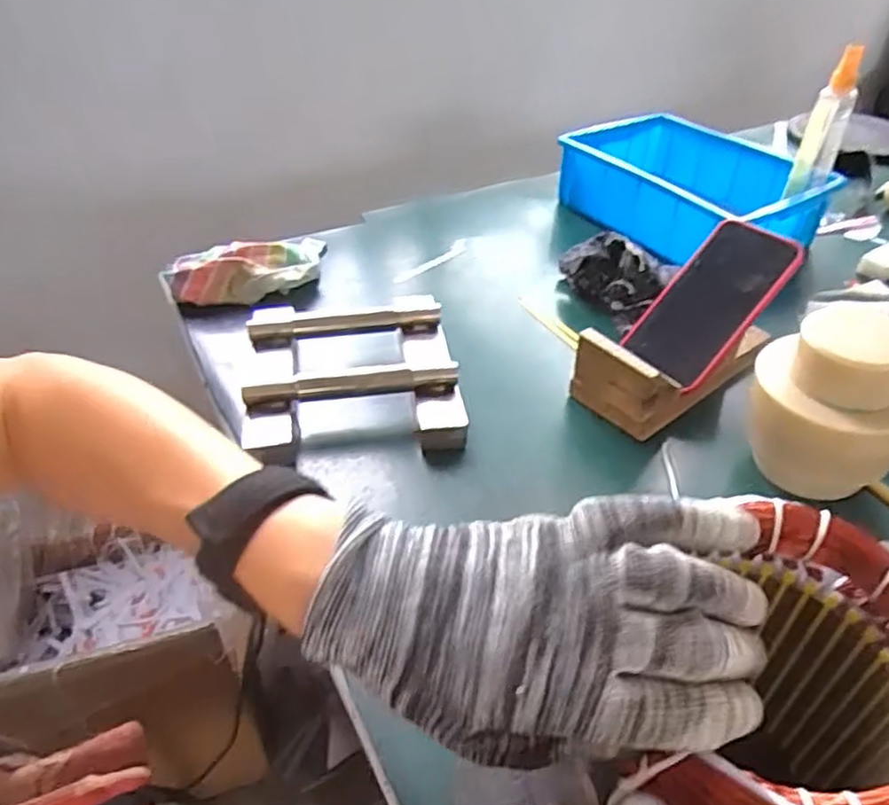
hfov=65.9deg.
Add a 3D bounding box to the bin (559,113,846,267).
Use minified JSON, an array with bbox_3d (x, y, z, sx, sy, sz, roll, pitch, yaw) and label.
[{"bbox_3d":[0.311,-0.270,0.856,0.215,0.082,0.286,-27,48,-29],"label":"bin"}]

